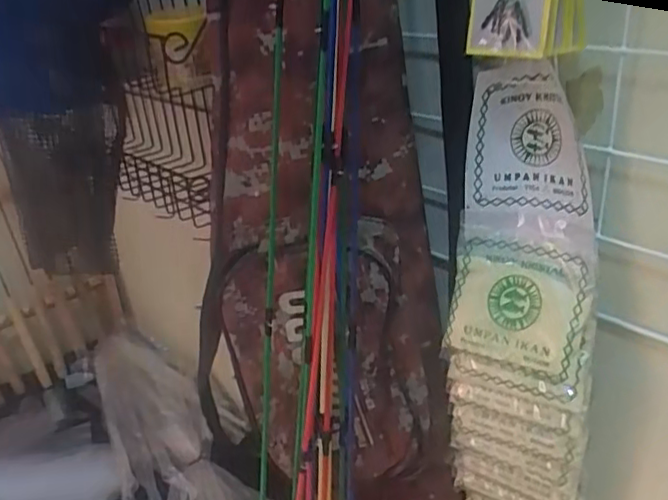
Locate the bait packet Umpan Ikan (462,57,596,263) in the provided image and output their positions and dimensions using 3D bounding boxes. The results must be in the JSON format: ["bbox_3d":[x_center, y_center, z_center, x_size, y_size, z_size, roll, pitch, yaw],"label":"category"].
[{"bbox_3d":[0.132,-0.060,0.414,0.086,0.119,0.032,11,31,29],"label":"bait packet Umpan Ikan"}]

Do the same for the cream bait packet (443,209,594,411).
[{"bbox_3d":[0.130,0.034,0.433,0.098,0.119,0.016,13,4,30],"label":"cream bait packet"}]

